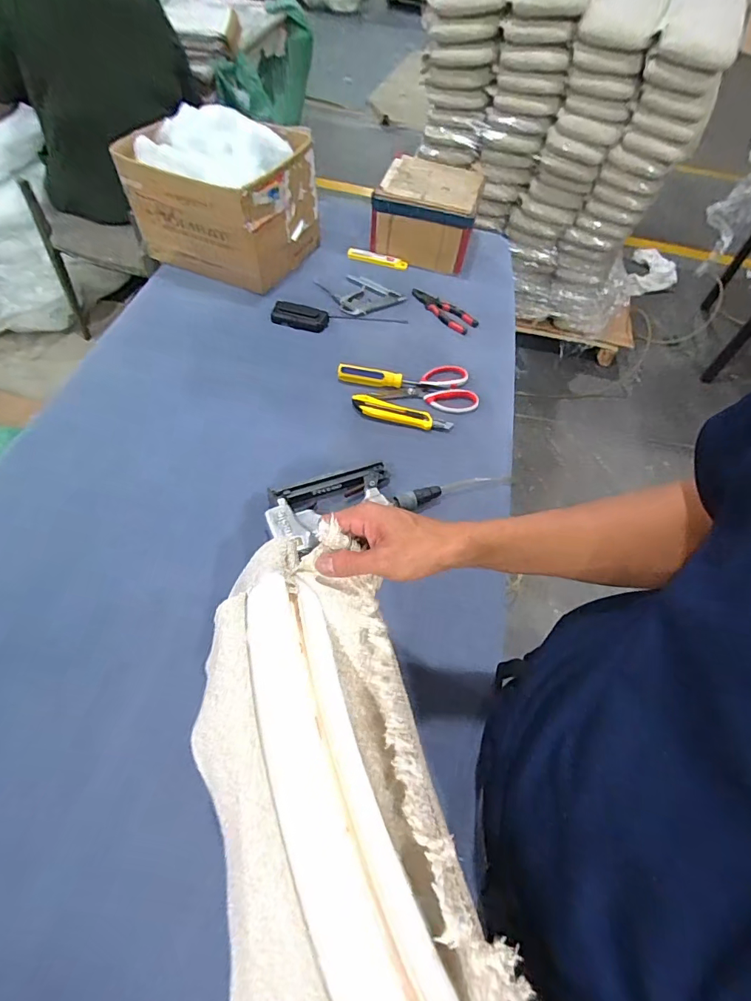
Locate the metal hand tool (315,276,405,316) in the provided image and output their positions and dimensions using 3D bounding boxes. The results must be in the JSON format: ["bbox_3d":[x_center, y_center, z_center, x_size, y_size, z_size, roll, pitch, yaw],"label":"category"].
[{"bbox_3d":[-0.029,-0.433,0.950,0.139,0.010,0.129,-29,63,-21],"label":"metal hand tool"}]

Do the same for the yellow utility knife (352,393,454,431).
[{"bbox_3d":[0.044,-0.146,0.773,0.169,0.018,0.038,15,57,5],"label":"yellow utility knife"}]

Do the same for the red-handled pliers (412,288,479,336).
[{"bbox_3d":[0.135,-0.393,0.935,0.156,0.010,0.052,38,62,19],"label":"red-handled pliers"}]

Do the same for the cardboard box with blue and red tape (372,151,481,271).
[{"bbox_3d":[0.114,-0.640,1.018,0.217,0.127,0.176,12,56,4],"label":"cardboard box with blue and red tape"}]

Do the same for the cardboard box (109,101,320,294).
[{"bbox_3d":[-0.298,-0.617,0.919,0.307,0.204,0.251,25,58,12],"label":"cardboard box"}]

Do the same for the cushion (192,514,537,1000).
[{"bbox_3d":[-0.046,0.213,0.347,0.187,0.109,0.416,-22,62,4],"label":"cushion"}]

